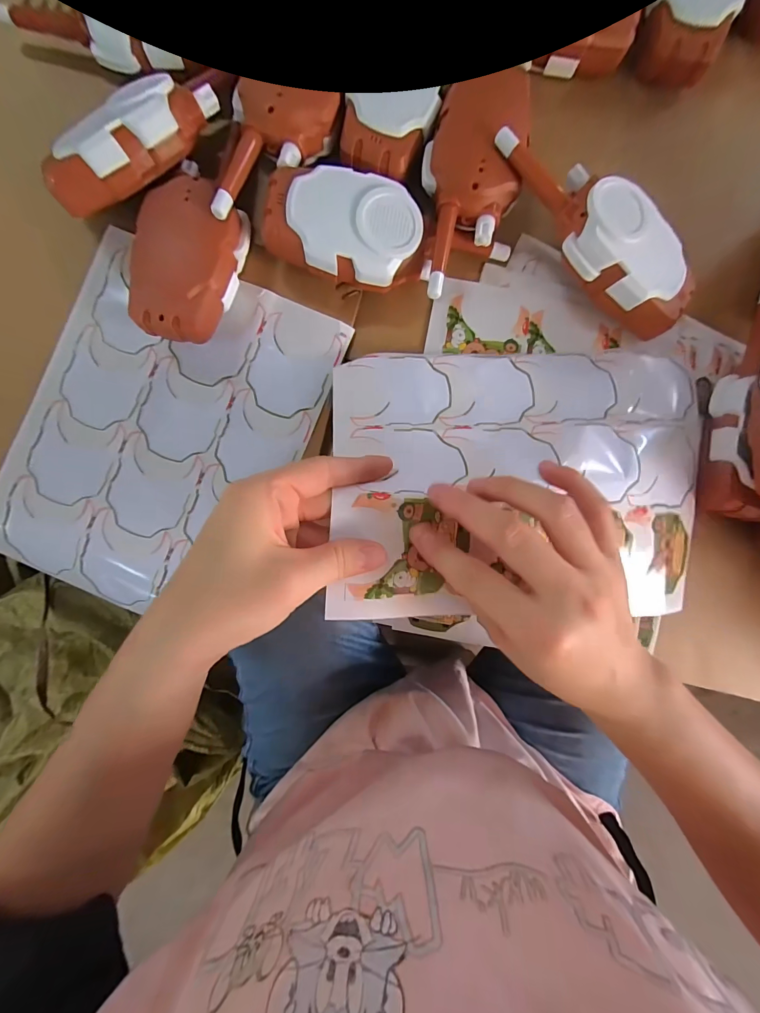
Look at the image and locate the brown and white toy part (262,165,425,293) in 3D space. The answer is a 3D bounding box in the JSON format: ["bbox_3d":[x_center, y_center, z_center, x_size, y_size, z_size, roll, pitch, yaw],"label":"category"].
[{"bbox_3d":[-0.022,-0.189,0.262,0.104,0.040,0.064,14,88,-1],"label":"brown and white toy part"}]

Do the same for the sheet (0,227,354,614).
[{"bbox_3d":[-0.158,-0.050,0.281,0.192,0.018,0.253,23,88,-1],"label":"sheet"}]

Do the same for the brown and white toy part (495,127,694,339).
[{"bbox_3d":[0.151,-0.190,0.263,0.066,0.045,0.160,-41,90,-2],"label":"brown and white toy part"}]

